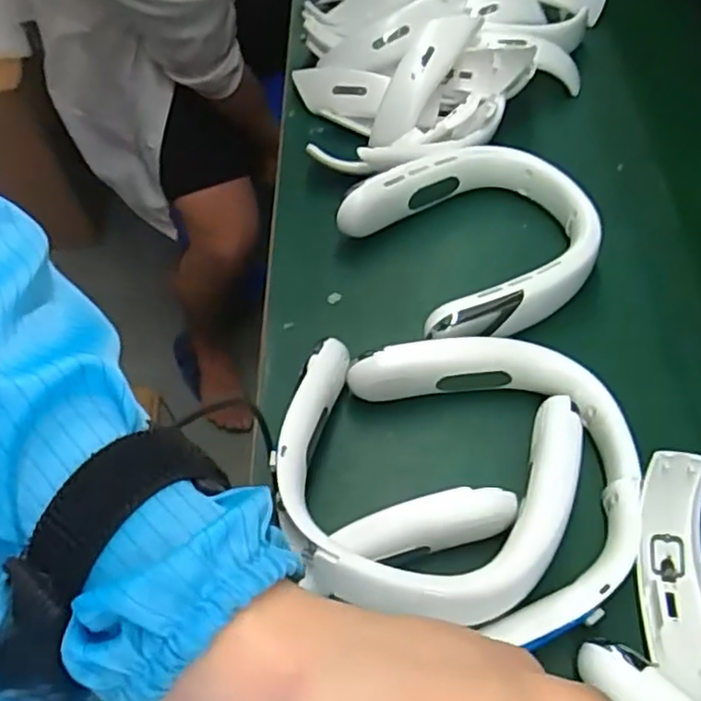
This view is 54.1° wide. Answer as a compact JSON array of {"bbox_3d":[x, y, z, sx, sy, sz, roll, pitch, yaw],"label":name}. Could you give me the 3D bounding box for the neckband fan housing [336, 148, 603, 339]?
[{"bbox_3d":[0.116,-0.104,0.617,0.202,0.057,0.196,-28,59,-14],"label":"neckband fan housing"}]

